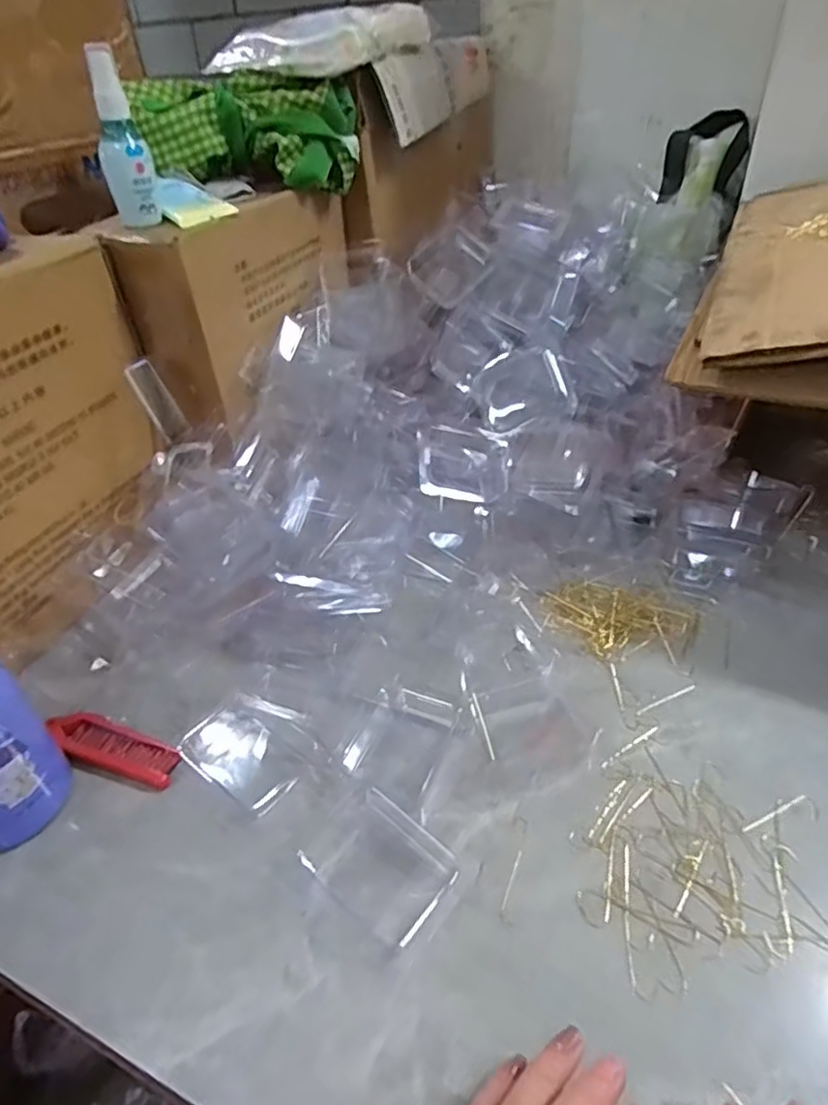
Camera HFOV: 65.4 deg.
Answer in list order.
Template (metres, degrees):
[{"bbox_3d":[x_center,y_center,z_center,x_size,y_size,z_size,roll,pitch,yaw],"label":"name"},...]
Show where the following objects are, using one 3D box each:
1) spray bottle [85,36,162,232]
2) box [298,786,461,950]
[{"bbox_3d":[-0.231,-0.322,0.509,0.039,0.114,0.035,-16,40,-15],"label":"spray bottle"},{"bbox_3d":[-0.019,0.179,0.378,0.086,0.016,0.062,27,47,32],"label":"box"}]

